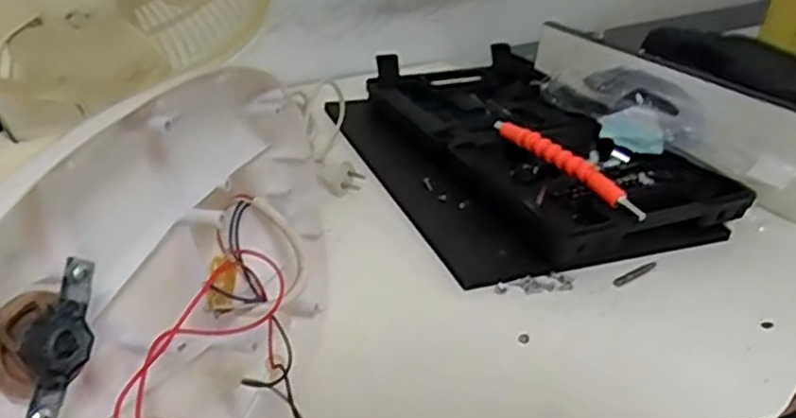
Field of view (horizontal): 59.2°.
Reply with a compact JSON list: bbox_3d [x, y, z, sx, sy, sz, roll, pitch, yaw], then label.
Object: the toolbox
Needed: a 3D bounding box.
[{"bbox_3d":[0.099,-0.066,0.659,0.264,0.048,0.361,-11,36,-26],"label":"toolbox"}]

